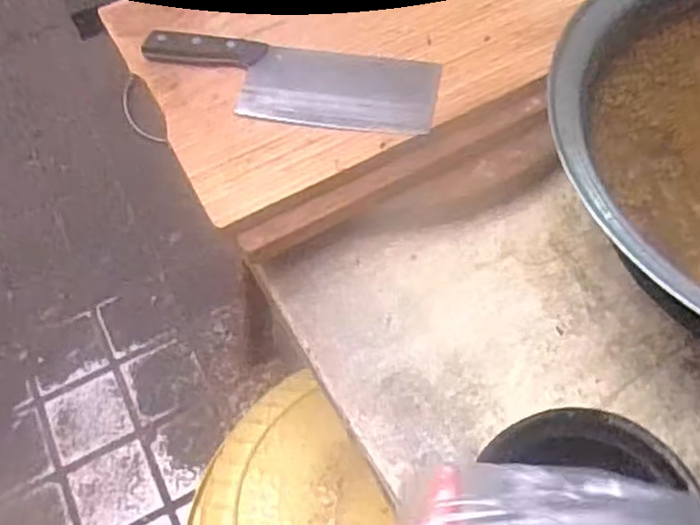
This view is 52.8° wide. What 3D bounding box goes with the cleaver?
[{"bbox_3d":[-0.063,-0.185,0.714,0.299,0.024,0.095,8,58,9],"label":"cleaver"}]

